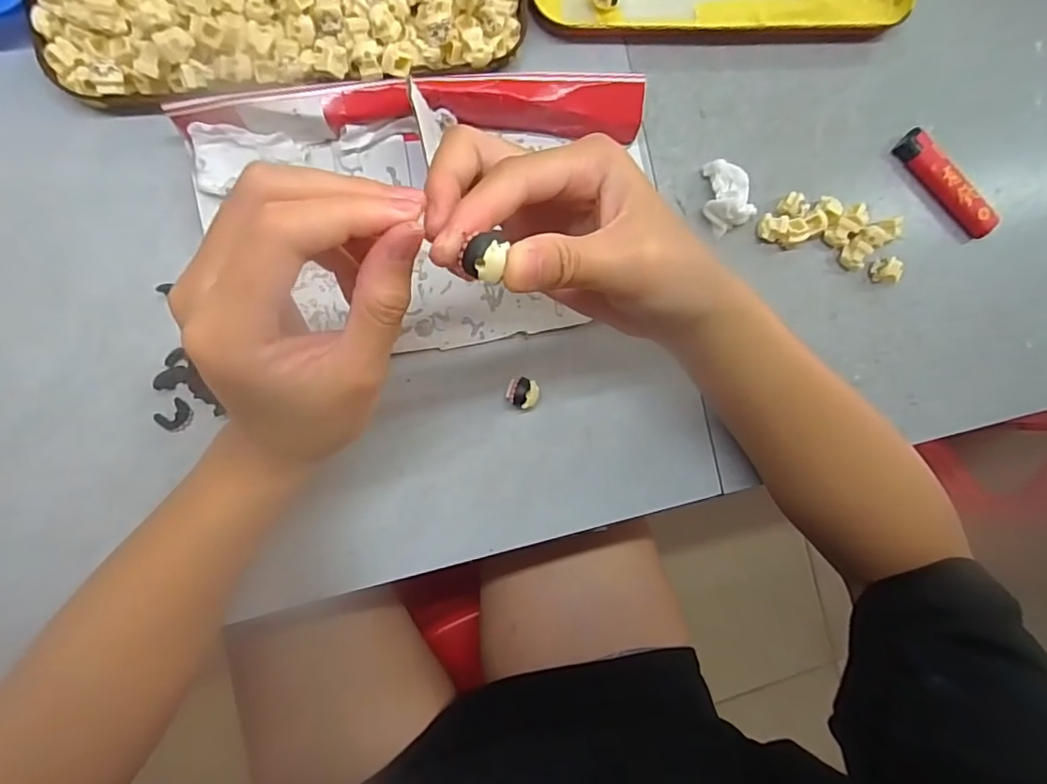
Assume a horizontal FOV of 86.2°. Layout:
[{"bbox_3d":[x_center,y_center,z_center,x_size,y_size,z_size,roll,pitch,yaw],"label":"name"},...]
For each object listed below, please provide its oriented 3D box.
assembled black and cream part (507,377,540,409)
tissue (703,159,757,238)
[{"bbox_3d":[-0.001,0.000,0.304,0.017,0.011,0.016,0,91,-9],"label":"assembled black and cream part"},{"bbox_3d":[0.116,-0.114,0.320,0.027,0.023,0.039,-33,96,-8],"label":"tissue"}]

